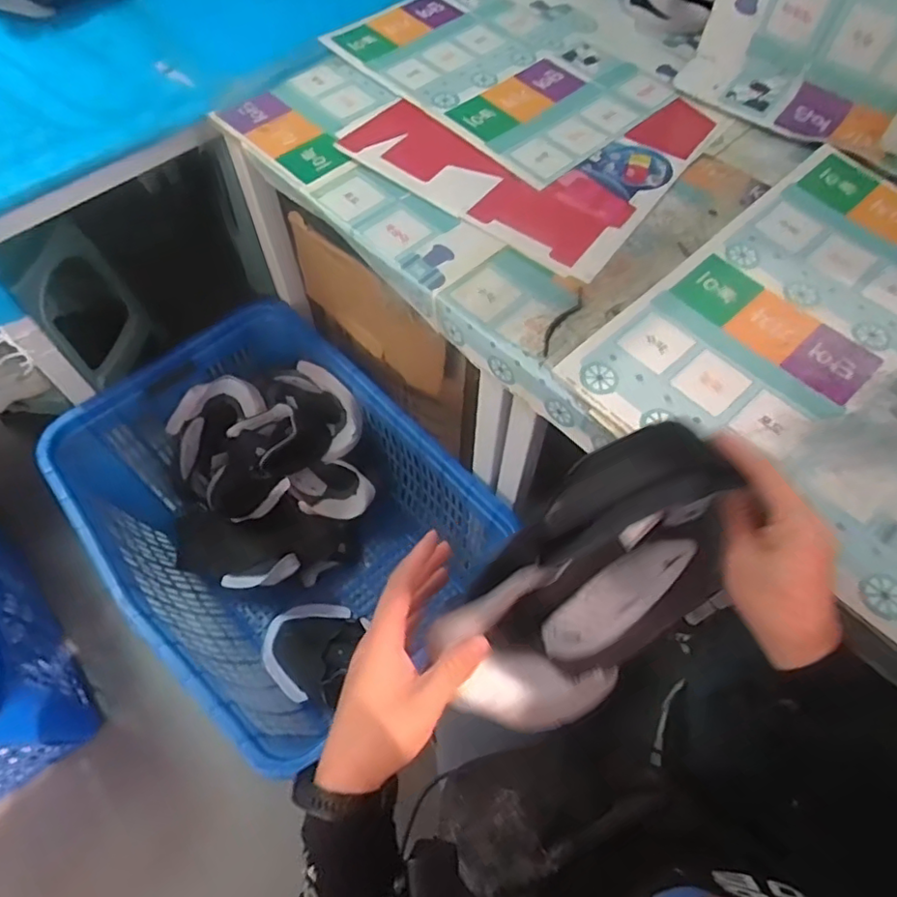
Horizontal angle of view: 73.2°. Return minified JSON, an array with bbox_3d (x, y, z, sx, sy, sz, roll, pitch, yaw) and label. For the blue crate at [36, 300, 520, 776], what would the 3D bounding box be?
[{"bbox_3d":[-0.292,0.154,1.162,0.541,0.395,0.713,-38,68,-20],"label":"blue crate"}]

